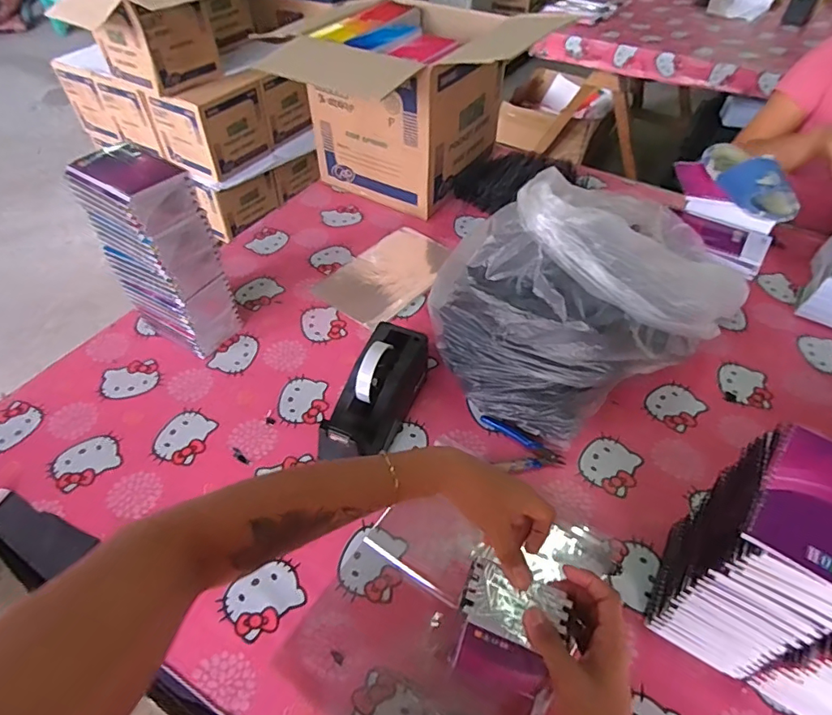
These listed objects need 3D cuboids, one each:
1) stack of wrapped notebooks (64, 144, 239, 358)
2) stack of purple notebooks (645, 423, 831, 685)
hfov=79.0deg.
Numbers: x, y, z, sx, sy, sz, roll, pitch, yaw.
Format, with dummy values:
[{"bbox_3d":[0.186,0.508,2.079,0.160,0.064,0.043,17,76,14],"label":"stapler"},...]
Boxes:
[{"bbox_3d":[-0.360,-0.139,0.723,0.134,0.294,0.103,25,53,20],"label":"stack of wrapped notebooks"},{"bbox_3d":[0.318,0.191,0.472,0.104,0.247,0.130,24,53,20],"label":"stack of purple notebooks"}]

